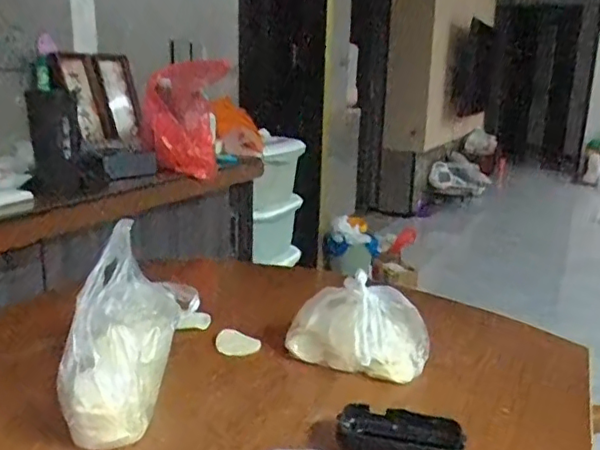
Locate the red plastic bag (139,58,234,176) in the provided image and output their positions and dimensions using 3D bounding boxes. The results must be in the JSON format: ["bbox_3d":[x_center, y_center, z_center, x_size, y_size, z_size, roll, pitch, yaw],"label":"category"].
[{"bbox_3d":[-0.255,-0.231,1.317,0.184,0.219,0.139,-1,15,-9],"label":"red plastic bag"}]

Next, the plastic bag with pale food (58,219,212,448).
[{"bbox_3d":[-0.162,0.101,0.587,0.081,0.161,0.204,4,15,7],"label":"plastic bag with pale food"}]

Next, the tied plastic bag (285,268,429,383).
[{"bbox_3d":[0.067,0.116,0.684,0.151,0.094,0.090,13,18,36],"label":"tied plastic bag"}]

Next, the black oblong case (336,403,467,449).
[{"bbox_3d":[0.090,0.194,0.534,0.112,0.036,0.035,6,16,17],"label":"black oblong case"}]

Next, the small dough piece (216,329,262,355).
[{"bbox_3d":[-0.080,0.145,0.720,0.061,0.005,0.046,12,18,34],"label":"small dough piece"}]

